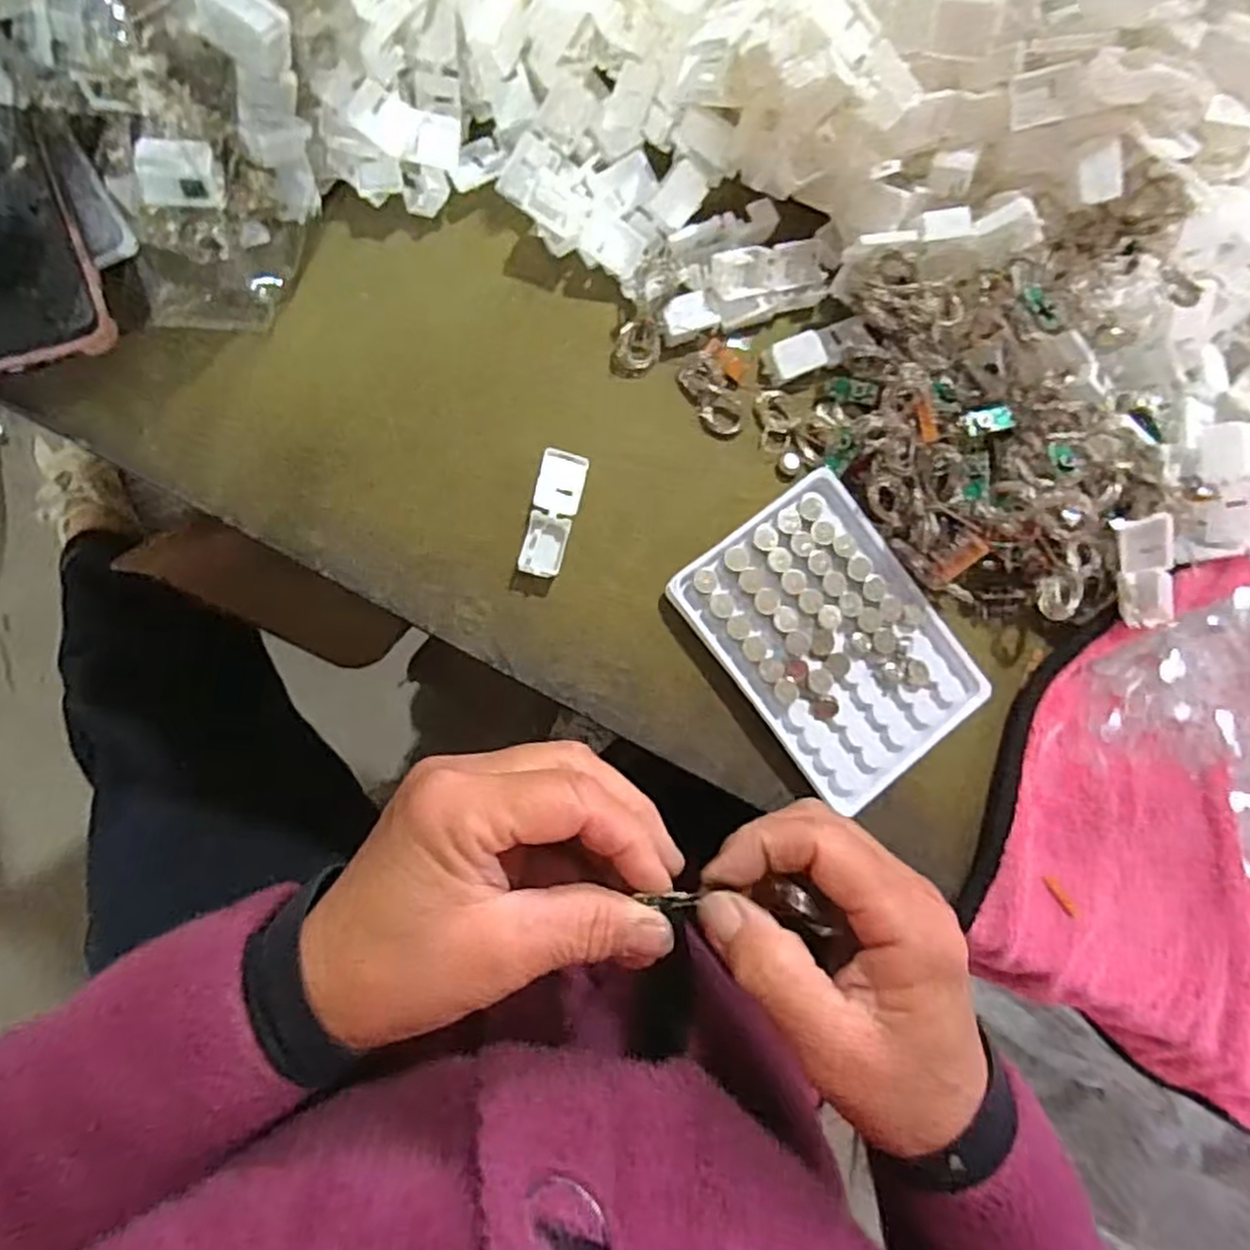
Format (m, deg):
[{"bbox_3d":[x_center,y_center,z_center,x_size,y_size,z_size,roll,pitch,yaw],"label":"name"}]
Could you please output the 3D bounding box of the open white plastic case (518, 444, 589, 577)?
[{"bbox_3d":[-0.031,-0.049,0.321,0.020,0.009,0.055,13,83,-7],"label":"open white plastic case"}]

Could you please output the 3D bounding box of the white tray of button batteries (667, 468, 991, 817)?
[{"bbox_3d":[0.094,0.006,0.328,0.093,0.011,0.130,-37,91,-2],"label":"white tray of button batteries"}]

